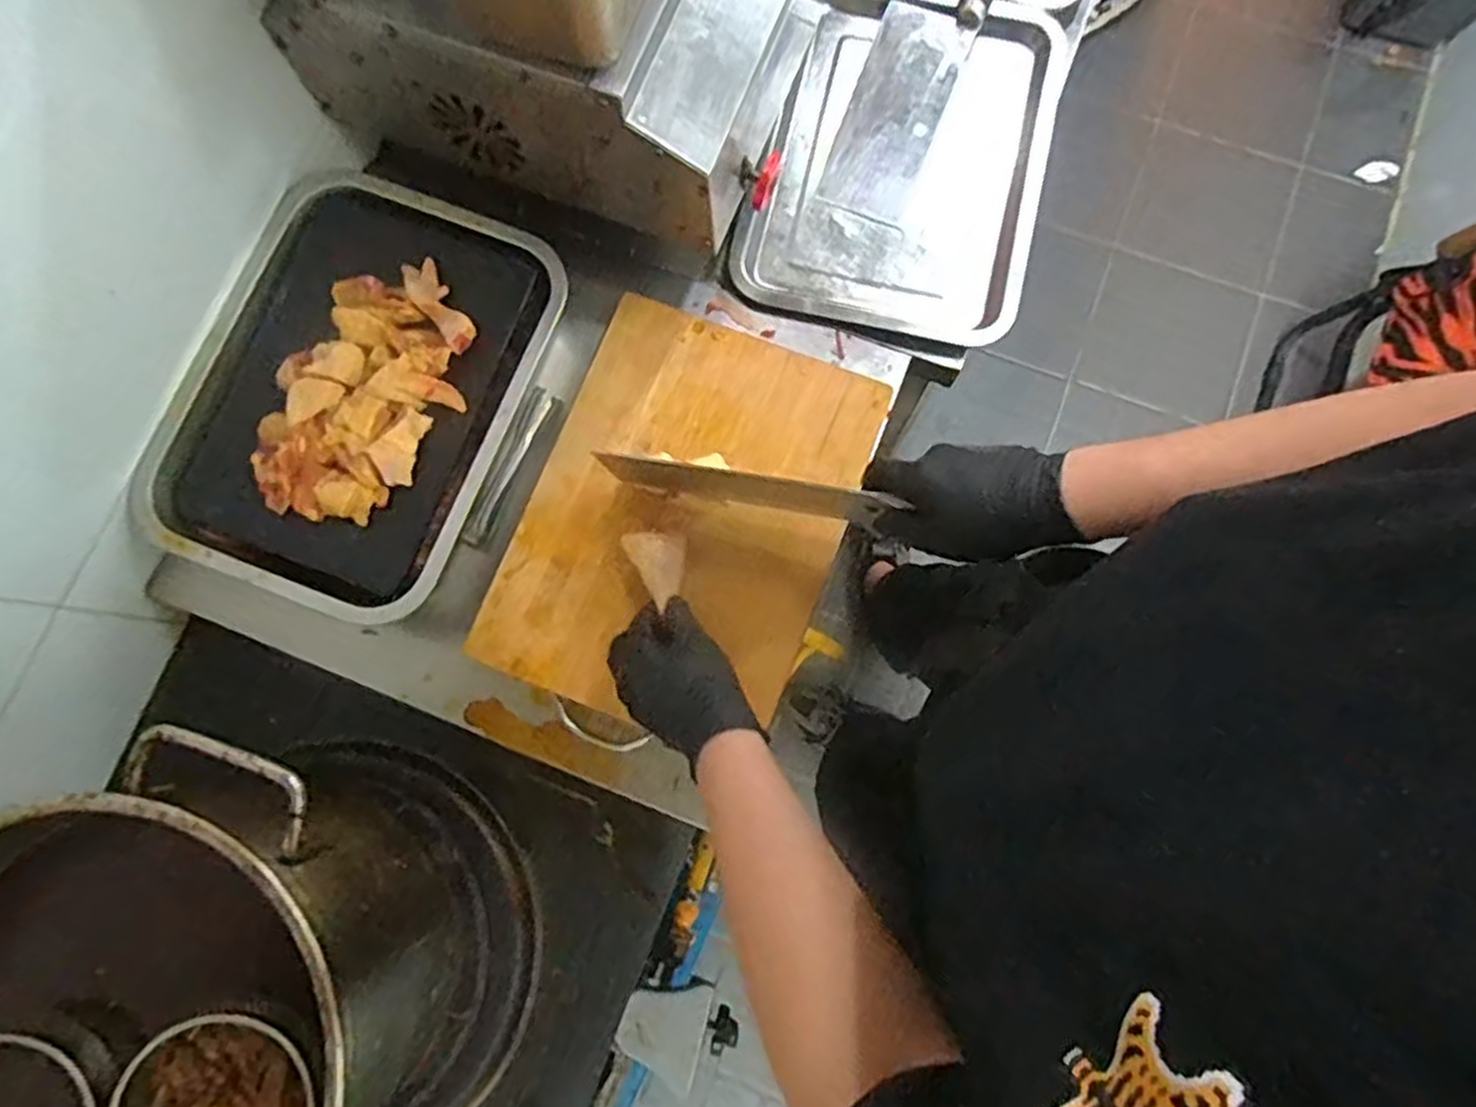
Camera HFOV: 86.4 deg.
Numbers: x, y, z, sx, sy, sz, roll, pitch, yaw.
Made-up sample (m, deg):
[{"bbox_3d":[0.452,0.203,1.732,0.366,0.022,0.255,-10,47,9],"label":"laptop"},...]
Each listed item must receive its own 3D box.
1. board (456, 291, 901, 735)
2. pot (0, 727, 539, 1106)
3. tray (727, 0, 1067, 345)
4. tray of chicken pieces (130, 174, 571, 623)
[{"bbox_3d":[-0.042,-0.032,0.659,0.251,0.032,0.343,23,81,3],"label":"board"},{"bbox_3d":[-0.363,0.318,0.572,0.341,0.270,0.317,-29,81,-5],"label":"pot"},{"bbox_3d":[0.162,-0.373,0.738,0.253,0.031,0.340,17,80,2],"label":"tray"},{"bbox_3d":[-0.316,-0.133,0.657,0.258,0.046,0.352,22,80,3],"label":"tray of chicken pieces"}]

